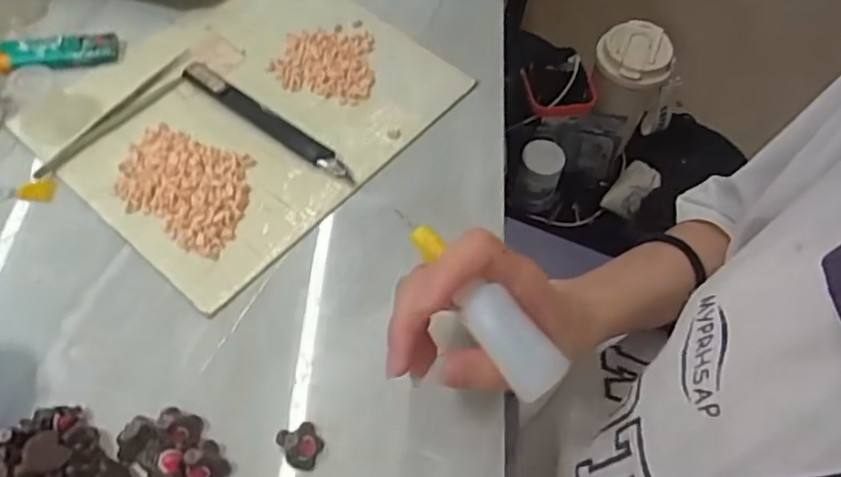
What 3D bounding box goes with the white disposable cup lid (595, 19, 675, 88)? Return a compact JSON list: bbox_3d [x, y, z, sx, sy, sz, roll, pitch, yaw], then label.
[{"bbox_3d":[0.245,-0.211,0.747,0.084,0.028,0.079,2,60,-3],"label":"white disposable cup lid"}]

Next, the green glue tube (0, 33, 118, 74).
[{"bbox_3d":[-0.251,-0.128,0.449,0.080,0.009,0.025,-11,61,-10],"label":"green glue tube"}]

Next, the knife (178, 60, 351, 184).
[{"bbox_3d":[-0.101,-0.078,0.430,0.137,0.009,0.017,33,63,14],"label":"knife"}]

